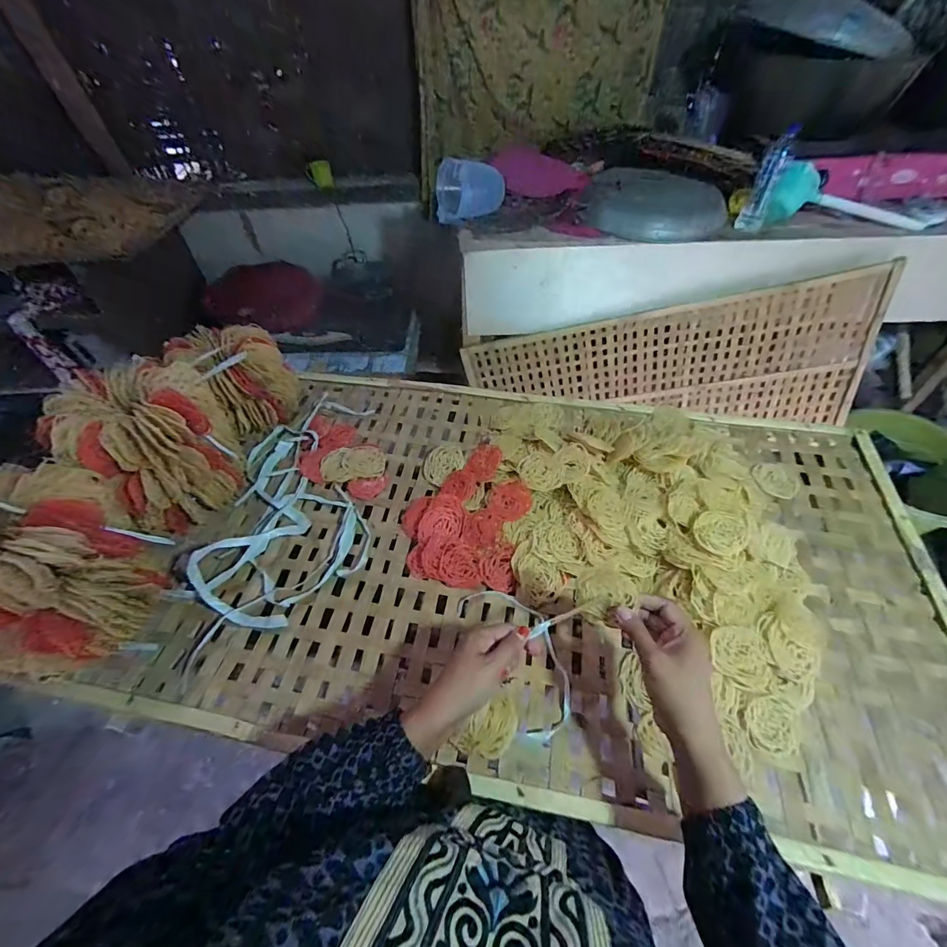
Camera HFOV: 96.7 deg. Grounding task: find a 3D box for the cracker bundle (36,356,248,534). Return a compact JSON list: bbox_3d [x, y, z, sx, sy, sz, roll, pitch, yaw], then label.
[{"bbox_3d":[-0.447,-0.033,0.615,0.179,0.200,0.147,-38,61,-24],"label":"cracker bundle"}]

